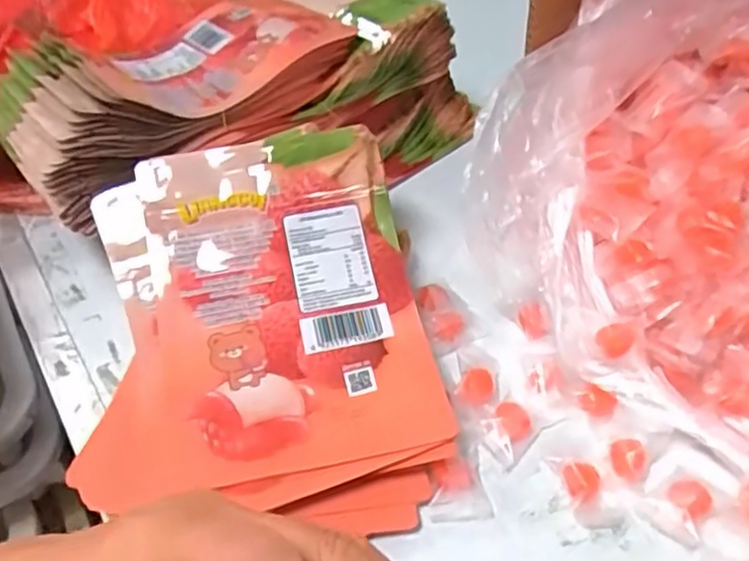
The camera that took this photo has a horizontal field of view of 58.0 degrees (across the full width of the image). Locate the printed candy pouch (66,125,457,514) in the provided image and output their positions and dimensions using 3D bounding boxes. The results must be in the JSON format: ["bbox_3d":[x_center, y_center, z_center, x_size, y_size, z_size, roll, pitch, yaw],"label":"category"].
[{"bbox_3d":[-0.077,0.016,0.415,0.204,0.033,0.211,-10,68,-1],"label":"printed candy pouch"}]

